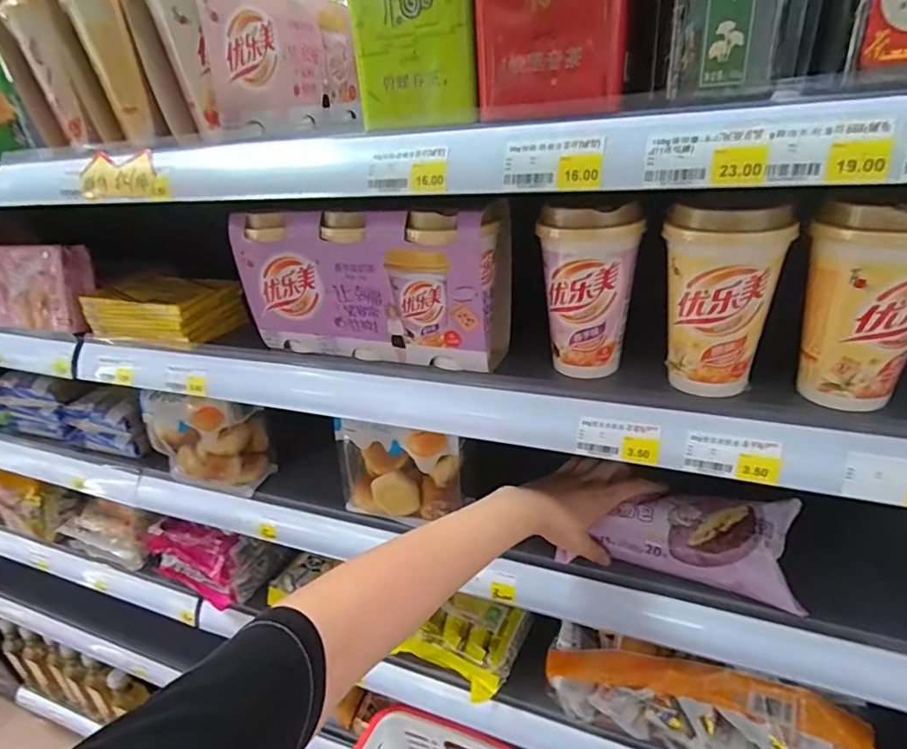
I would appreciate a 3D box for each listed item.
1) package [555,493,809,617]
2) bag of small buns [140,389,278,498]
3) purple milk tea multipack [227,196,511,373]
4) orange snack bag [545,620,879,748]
[{"bbox_3d":[0.208,0.146,0.494,0.194,0.052,0.078,5,30,20],"label":"package"},{"bbox_3d":[-0.312,0.074,0.686,0.136,0.129,0.073,4,30,19],"label":"bag of small buns"},{"bbox_3d":[-0.073,-0.084,0.496,0.241,0.134,0.073,7,31,23],"label":"purple milk tea multipack"},{"bbox_3d":[0.267,0.362,0.575,0.324,0.098,0.084,10,32,28],"label":"orange snack bag"}]

